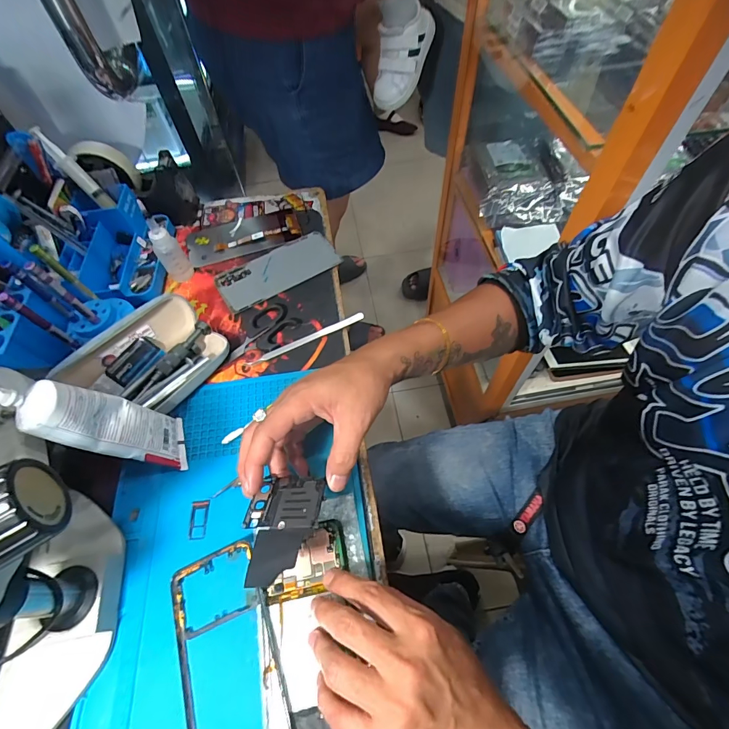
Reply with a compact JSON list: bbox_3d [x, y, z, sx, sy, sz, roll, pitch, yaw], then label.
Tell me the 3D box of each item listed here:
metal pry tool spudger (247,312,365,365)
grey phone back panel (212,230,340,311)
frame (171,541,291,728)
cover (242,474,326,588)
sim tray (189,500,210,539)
[{"bbox_3d":[-0.067,-0.029,0.452,0.145,0.006,0.009,-24,61,-12],"label":"metal pry tool spudger"},{"bbox_3d":[-0.115,-0.127,0.513,0.159,0.004,0.072,-29,62,-14],"label":"grey phone back panel"},{"bbox_3d":[-0.102,0.229,0.290,0.076,0.007,0.167,-26,60,1],"label":"frame"},{"bbox_3d":[-0.065,0.121,0.290,0.057,0.004,0.082,0,42,17],"label":"cover"},{"bbox_3d":[-0.152,0.141,0.352,0.016,0.004,0.033,-3,59,0],"label":"sim tray"}]

